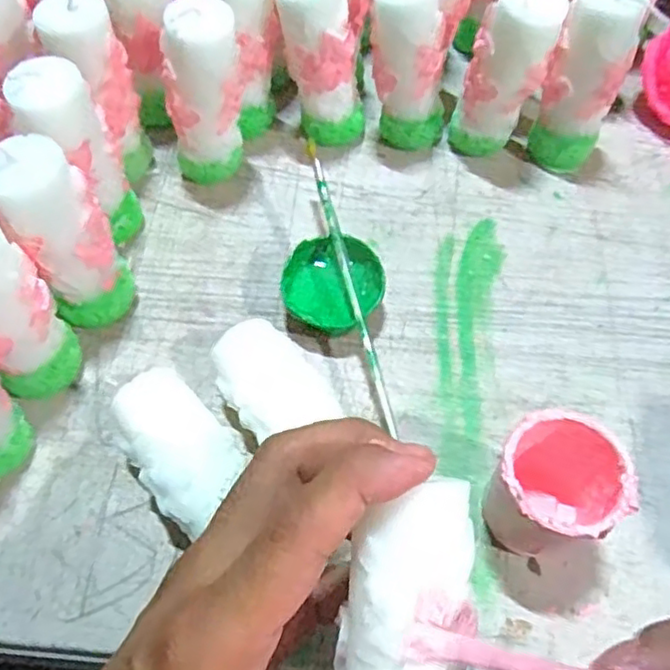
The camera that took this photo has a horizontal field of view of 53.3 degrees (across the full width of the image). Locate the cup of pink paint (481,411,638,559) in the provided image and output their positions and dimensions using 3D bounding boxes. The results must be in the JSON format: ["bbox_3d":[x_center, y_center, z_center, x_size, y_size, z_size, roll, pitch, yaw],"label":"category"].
[{"bbox_3d":[0.093,0.068,0.289,0.049,0.065,0.046,0,61,-1],"label":"cup of pink paint"}]

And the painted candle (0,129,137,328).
[{"bbox_3d":[-0.131,-0.046,0.330,0.041,0.105,0.044,0,61,-1],"label":"painted candle"}]

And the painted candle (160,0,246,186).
[{"bbox_3d":[-0.073,-0.137,0.386,0.041,0.105,0.042,1,61,-1],"label":"painted candle"}]

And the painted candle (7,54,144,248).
[{"bbox_3d":[-0.132,-0.092,0.353,0.036,0.107,0.037,1,63,-2],"label":"painted candle"}]

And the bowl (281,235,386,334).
[{"bbox_3d":[-0.001,-0.024,0.365,0.052,0.030,0.054,0,61,-1],"label":"bowl"}]

